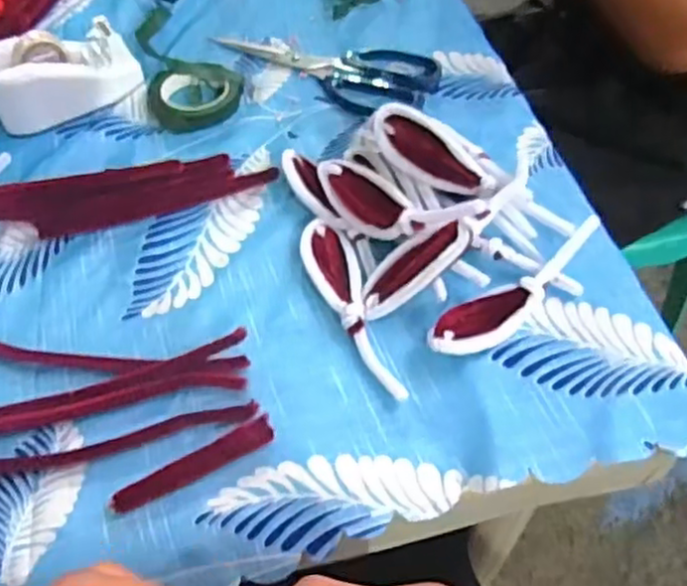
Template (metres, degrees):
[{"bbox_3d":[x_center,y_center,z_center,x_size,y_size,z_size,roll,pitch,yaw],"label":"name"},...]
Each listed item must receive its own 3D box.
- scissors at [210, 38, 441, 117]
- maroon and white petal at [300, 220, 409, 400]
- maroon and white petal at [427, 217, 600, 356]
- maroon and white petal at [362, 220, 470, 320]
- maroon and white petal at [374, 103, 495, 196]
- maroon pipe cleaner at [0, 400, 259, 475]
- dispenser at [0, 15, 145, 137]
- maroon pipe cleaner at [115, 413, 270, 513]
[{"bbox_3d":[-0.015,-0.160,0.524,0.168,0.006,0.071,8,53,8],"label":"scissors"},{"bbox_3d":[0.002,0.006,0.388,0.029,0.010,0.122,-13,53,-8],"label":"maroon and white petal"},{"bbox_3d":[0.093,-0.003,0.387,0.121,0.019,0.033,-32,58,-21],"label":"maroon and white petal"},{"bbox_3d":[0.036,-0.015,0.386,0.069,0.008,0.026,-41,58,3],"label":"maroon and white petal"},{"bbox_3d":[0.050,-0.079,0.404,0.076,0.005,0.030,39,94,10],"label":"maroon and white petal"},{"bbox_3d":[-0.116,0.072,0.344,0.150,0.004,0.012,-12,53,-7],"label":"maroon pipe cleaner"},{"bbox_3d":[-0.195,-0.153,0.494,0.098,0.038,0.054,-23,55,-15],"label":"dispenser"},{"bbox_3d":[-0.070,0.080,0.336,0.078,0.006,0.013,-25,56,-16],"label":"maroon pipe cleaner"}]

